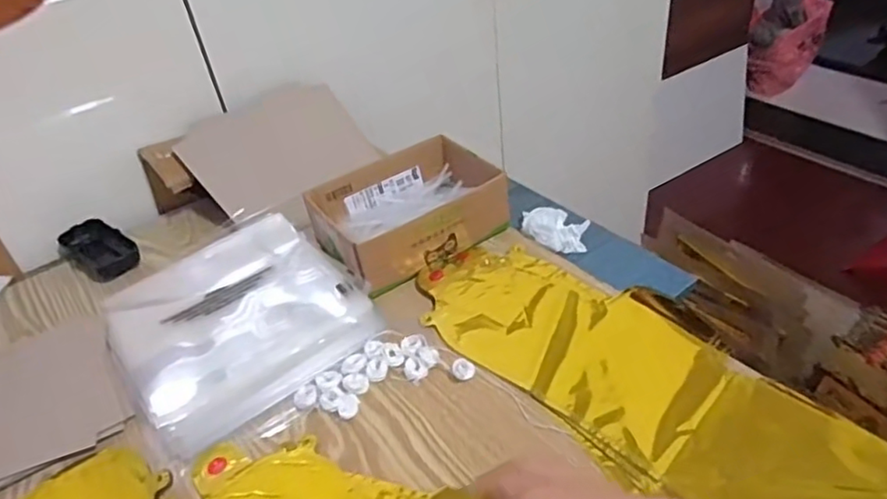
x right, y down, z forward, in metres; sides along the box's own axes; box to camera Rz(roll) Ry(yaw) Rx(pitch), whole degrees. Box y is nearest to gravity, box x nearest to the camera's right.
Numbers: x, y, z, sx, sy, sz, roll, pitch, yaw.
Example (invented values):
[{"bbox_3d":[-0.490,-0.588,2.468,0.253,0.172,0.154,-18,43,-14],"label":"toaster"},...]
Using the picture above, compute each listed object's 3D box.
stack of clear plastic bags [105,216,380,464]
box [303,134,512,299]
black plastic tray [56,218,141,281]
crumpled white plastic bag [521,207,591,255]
[{"bbox_3d":[-0.201,0.059,0.605,0.211,0.022,0.253,-29,43,-25],"label":"stack of clear plastic bags"},{"bbox_3d":[-0.035,-0.047,0.676,0.196,0.059,0.144,-27,42,-22],"label":"box"},{"bbox_3d":[-0.391,-0.001,0.707,0.105,0.020,0.056,23,48,34],"label":"black plastic tray"},{"bbox_3d":[0.123,-0.021,0.676,0.070,0.035,0.062,-11,38,-4],"label":"crumpled white plastic bag"}]

